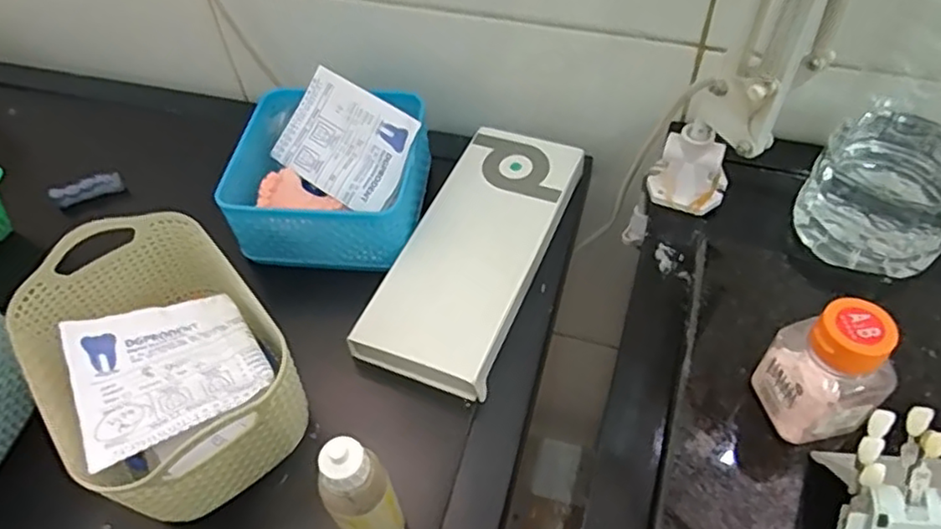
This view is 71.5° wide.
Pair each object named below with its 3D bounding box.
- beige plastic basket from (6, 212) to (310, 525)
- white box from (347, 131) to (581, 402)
[{"bbox_3d":[-0.178,0.058,0.387,0.116,0.085,0.170,-35,58,-19],"label":"beige plastic basket"},{"bbox_3d":[0.005,-0.013,0.467,0.090,0.021,0.212,17,57,17],"label":"white box"}]

